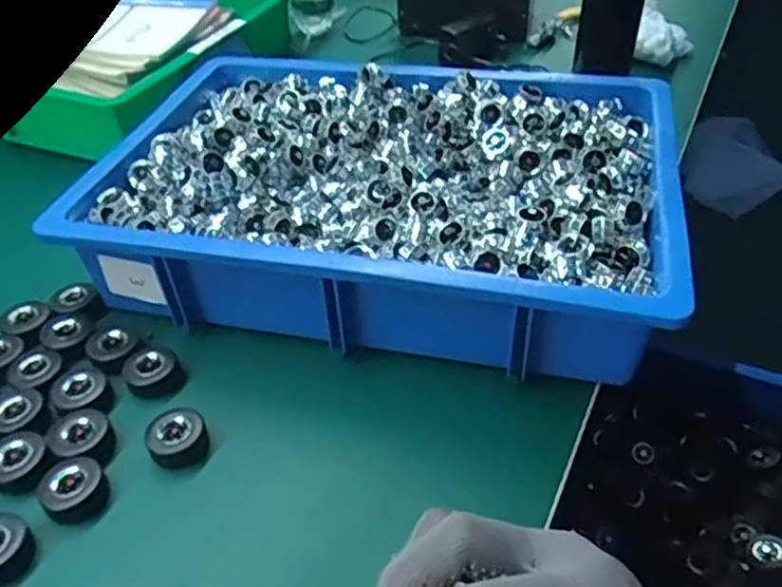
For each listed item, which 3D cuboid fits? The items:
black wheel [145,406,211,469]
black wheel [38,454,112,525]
[{"bbox_3d":[-0.140,0.095,0.447,0.037,0.024,0.032,-20,46,-20],"label":"black wheel"},{"bbox_3d":[-0.193,0.120,0.417,0.036,0.014,0.041,-30,50,-28],"label":"black wheel"}]

